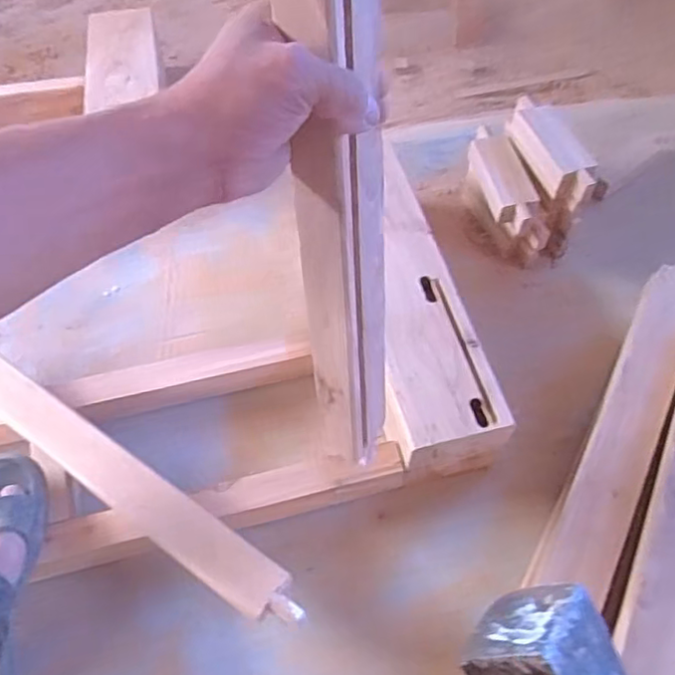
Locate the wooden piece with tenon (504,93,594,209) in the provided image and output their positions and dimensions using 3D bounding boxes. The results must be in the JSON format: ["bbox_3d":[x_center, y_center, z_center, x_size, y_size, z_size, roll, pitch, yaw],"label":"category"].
[{"bbox_3d":[0.287,-0.255,0.892,0.065,0.046,0.170,-21,60,-13],"label":"wooden piece with tenon"}]

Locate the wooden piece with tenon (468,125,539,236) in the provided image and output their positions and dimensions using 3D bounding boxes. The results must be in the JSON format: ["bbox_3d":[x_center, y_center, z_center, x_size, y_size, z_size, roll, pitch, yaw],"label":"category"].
[{"bbox_3d":[0.226,-0.224,0.915,0.060,0.057,0.177,-14,69,-9],"label":"wooden piece with tenon"}]

